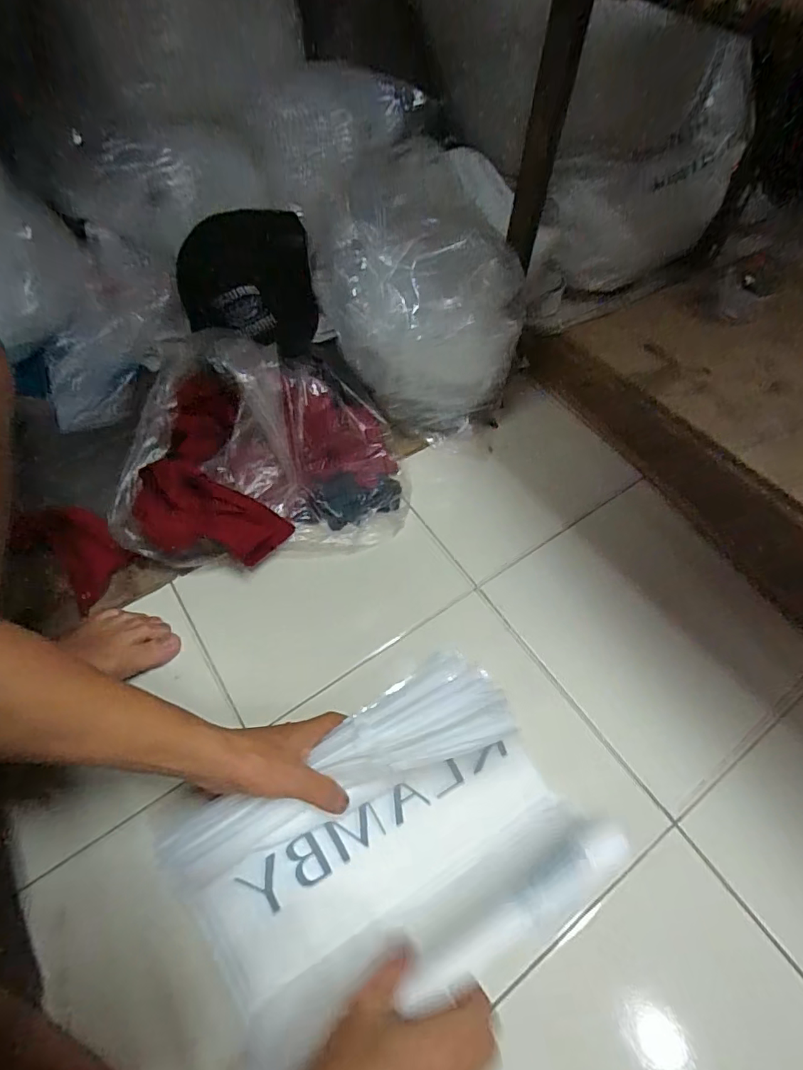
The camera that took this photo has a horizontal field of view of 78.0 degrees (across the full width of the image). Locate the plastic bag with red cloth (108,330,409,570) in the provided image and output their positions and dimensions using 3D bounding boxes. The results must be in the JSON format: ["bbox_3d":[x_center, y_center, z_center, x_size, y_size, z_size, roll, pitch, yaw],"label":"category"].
[{"bbox_3d":[-0.170,-0.109,0.596,0.341,0.153,0.244,-3,60,-2],"label":"plastic bag with red cloth"}]

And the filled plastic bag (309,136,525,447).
[{"bbox_3d":[0.017,-0.281,0.646,0.214,0.234,0.212,-15,61,-9],"label":"filled plastic bag"}]

